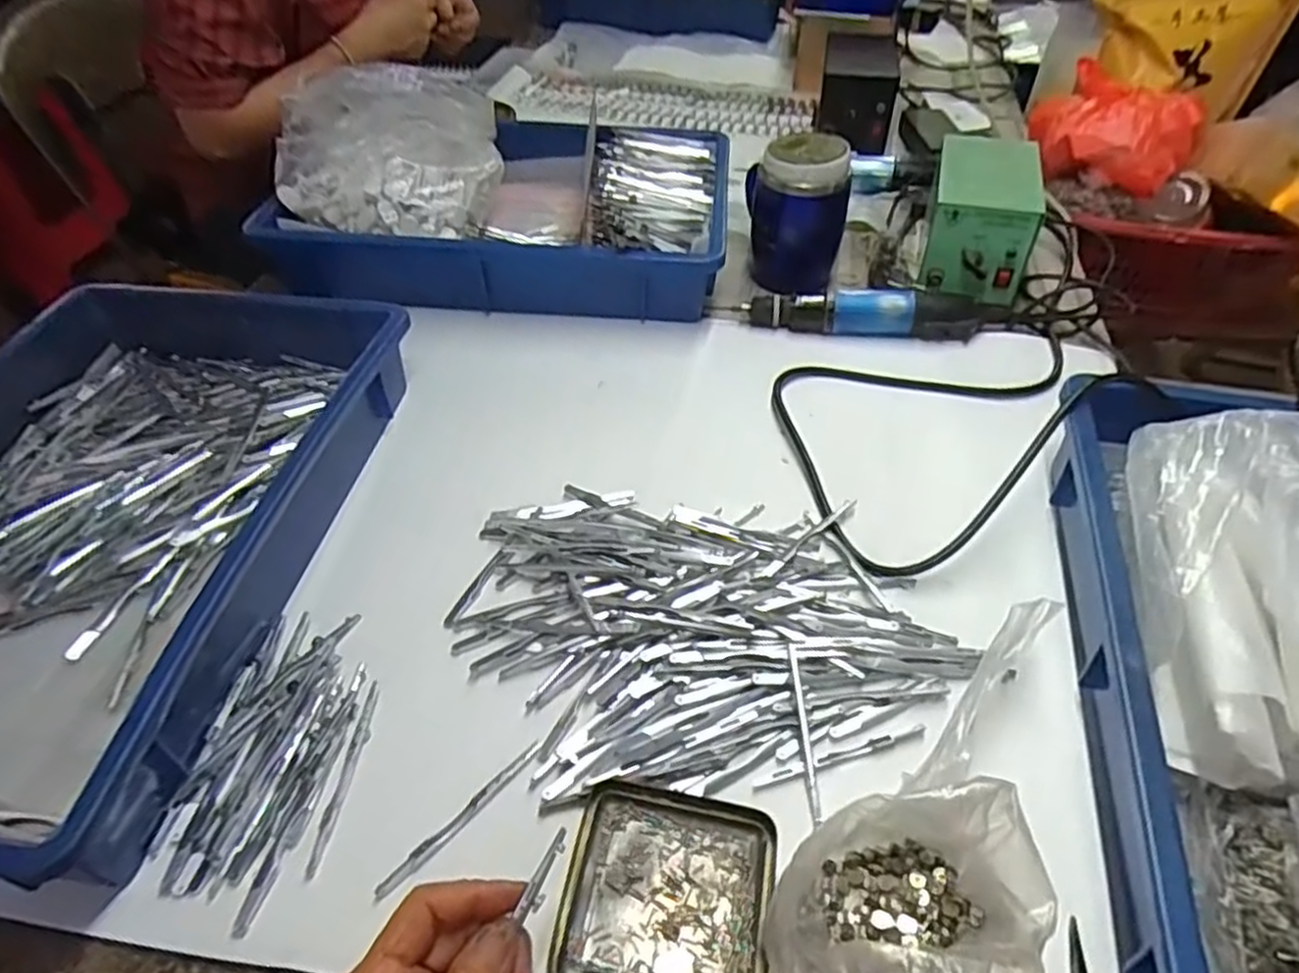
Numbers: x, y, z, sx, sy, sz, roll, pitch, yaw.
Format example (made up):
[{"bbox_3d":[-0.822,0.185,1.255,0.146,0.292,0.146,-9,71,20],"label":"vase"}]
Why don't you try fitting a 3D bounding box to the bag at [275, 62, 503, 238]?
[{"bbox_3d":[-0.248,-0.325,0.712,0.186,0.117,0.167,3,46,4],"label":"bag"}]

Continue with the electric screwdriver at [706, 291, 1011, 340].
[{"bbox_3d":[0.189,-0.161,0.679,0.251,0.032,0.036,8,46,8],"label":"electric screwdriver"}]

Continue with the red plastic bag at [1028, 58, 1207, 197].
[{"bbox_3d":[0.515,-0.401,0.846,0.173,0.084,0.150,23,50,21],"label":"red plastic bag"}]

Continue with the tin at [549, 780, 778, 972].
[{"bbox_3d":[0.010,0.194,0.362,0.094,0.009,0.096,8,47,8],"label":"tin"}]

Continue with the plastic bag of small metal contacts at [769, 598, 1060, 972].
[{"bbox_3d":[0.156,0.163,0.354,0.233,0.062,0.099,-33,54,-28],"label":"plastic bag of small metal contacts"}]

